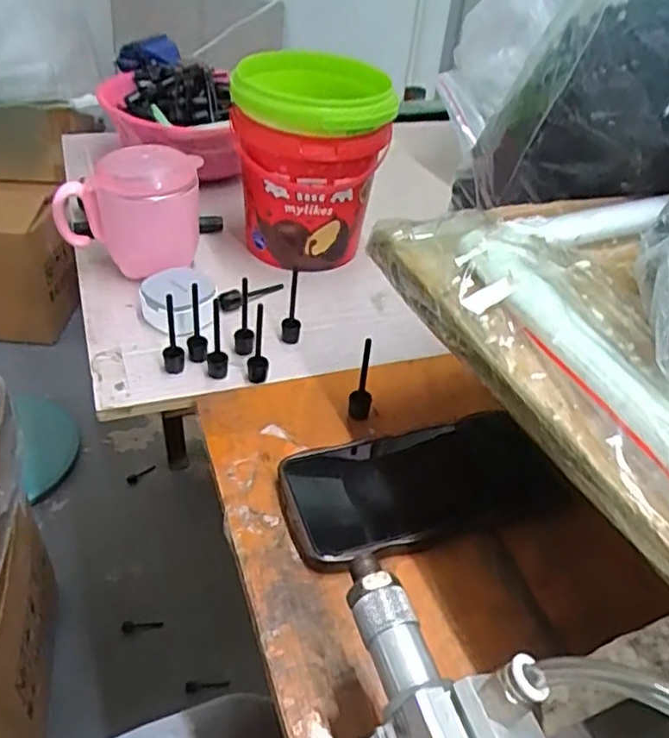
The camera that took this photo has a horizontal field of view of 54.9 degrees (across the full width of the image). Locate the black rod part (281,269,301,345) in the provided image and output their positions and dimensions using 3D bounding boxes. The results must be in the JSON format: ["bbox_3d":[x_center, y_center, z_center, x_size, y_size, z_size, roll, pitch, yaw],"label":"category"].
[{"bbox_3d":[-0.033,-0.047,0.494,0.015,0.067,0.014,1,40,-4],"label":"black rod part"}]

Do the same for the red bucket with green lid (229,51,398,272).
[{"bbox_3d":[-0.023,-0.177,0.571,0.125,0.164,0.112,-4,41,-13],"label":"red bucket with green lid"}]

